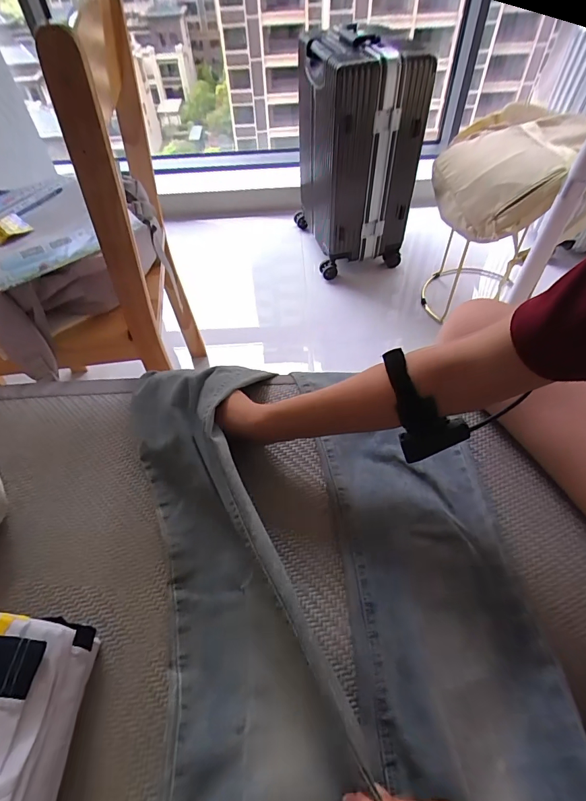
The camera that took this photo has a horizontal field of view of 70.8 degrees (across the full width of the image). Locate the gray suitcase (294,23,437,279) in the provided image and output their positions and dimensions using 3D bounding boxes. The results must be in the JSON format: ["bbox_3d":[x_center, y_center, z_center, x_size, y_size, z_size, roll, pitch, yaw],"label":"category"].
[{"bbox_3d":[0.197,-0.842,1.408,0.326,0.608,0.531,-7,51,-4],"label":"gray suitcase"}]

